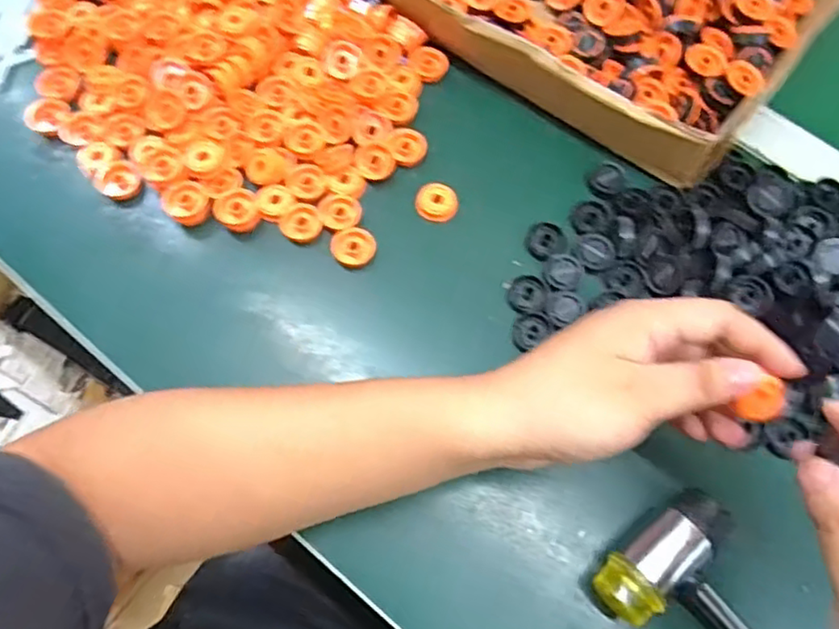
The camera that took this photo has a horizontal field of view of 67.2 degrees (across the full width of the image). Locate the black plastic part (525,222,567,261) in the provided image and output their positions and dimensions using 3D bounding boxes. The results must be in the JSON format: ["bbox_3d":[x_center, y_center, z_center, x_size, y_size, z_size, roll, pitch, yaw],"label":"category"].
[{"bbox_3d":[0.085,-0.049,0.424,0.027,0.005,0.025,0,75,0],"label":"black plastic part"}]

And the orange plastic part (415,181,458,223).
[{"bbox_3d":[0.012,-0.076,0.429,0.027,0.010,0.024,12,75,3],"label":"orange plastic part"}]

